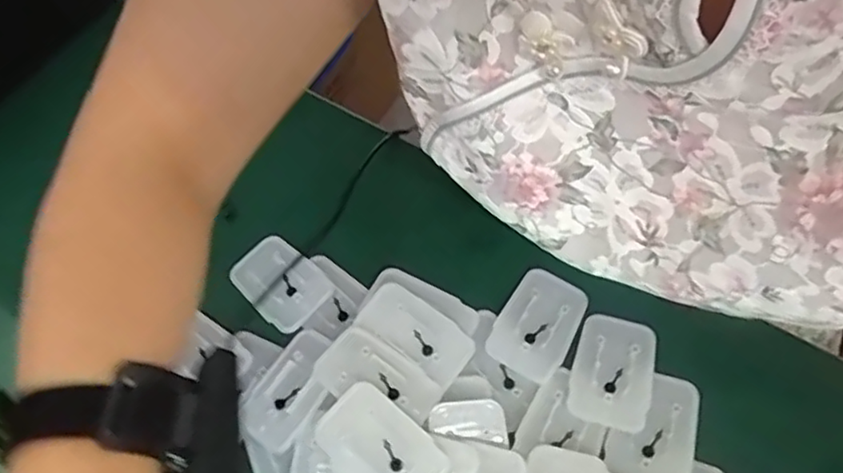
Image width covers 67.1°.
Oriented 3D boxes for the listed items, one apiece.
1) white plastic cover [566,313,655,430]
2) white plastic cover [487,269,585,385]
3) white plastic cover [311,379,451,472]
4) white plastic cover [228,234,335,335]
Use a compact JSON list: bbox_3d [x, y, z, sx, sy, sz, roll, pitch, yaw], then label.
[{"bbox_3d":[0.113,0.078,0.374,0.044,0.005,0.067,14,67,13],"label":"white plastic cover"},{"bbox_3d":[0.072,0.051,0.389,0.043,0.004,0.067,26,70,17],"label":"white plastic cover"},{"bbox_3d":[-0.023,0.116,0.347,0.068,0.006,0.047,42,83,14],"label":"white plastic cover"},{"bbox_3d":[-0.094,0.029,0.421,0.069,0.007,0.046,38,74,21],"label":"white plastic cover"}]

